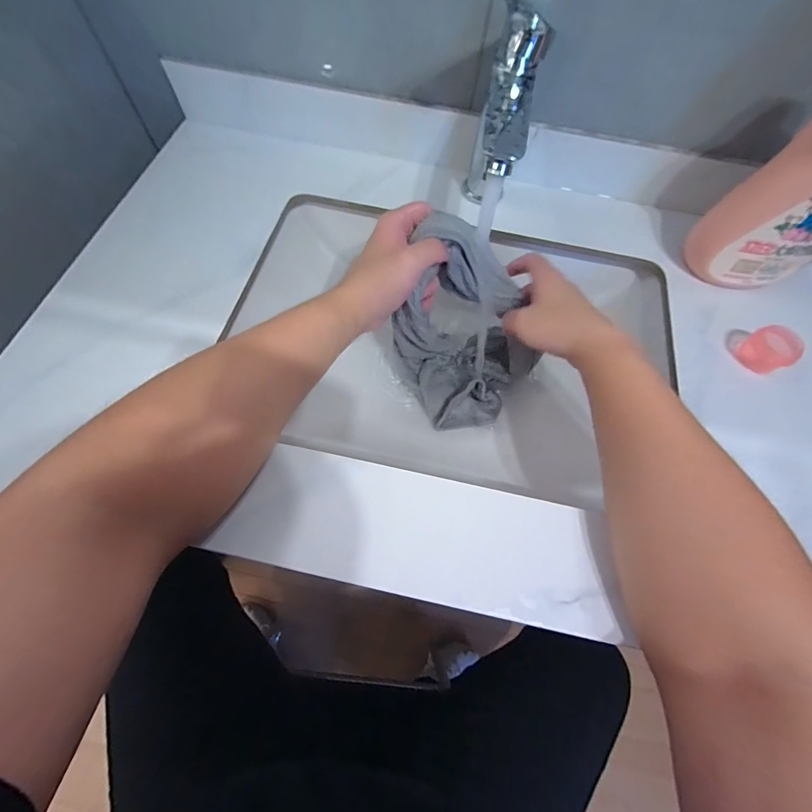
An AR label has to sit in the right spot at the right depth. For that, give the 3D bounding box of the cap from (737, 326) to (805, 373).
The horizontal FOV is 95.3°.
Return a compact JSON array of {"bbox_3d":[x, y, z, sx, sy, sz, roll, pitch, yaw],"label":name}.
[{"bbox_3d":[0.353,-0.055,0.359,0.038,0.035,0.038,1,66,-2],"label":"cap"}]

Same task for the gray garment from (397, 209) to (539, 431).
[{"bbox_3d":[0.070,-0.070,0.395,0.120,0.185,0.128,-29,72,-14],"label":"gray garment"}]

